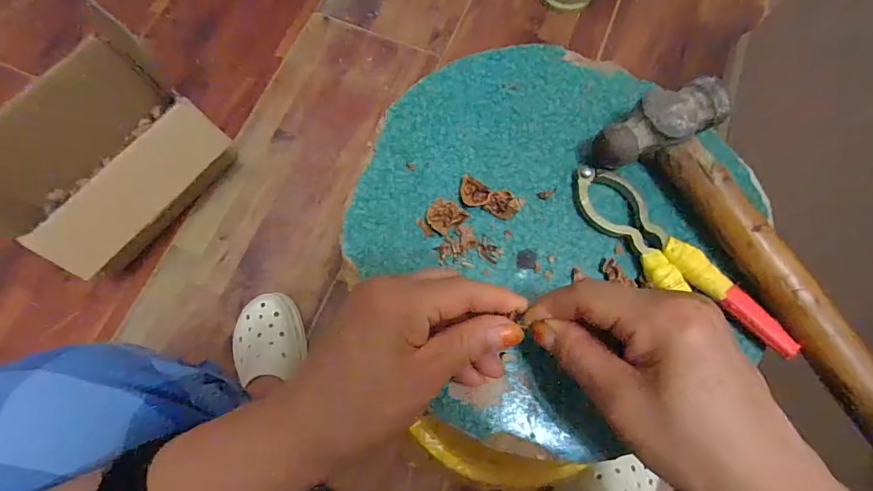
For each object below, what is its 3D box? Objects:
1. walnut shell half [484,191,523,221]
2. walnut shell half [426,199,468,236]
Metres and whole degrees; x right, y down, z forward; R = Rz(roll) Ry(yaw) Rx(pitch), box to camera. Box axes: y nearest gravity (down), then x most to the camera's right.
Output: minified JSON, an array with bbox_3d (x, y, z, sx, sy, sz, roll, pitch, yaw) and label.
[{"bbox_3d":[0.046,-0.028,0.281,0.022,0.009,0.018,28,76,6],"label":"walnut shell half"},{"bbox_3d":[0.005,-0.020,0.278,0.022,0.008,0.021,-37,79,-10],"label":"walnut shell half"}]

